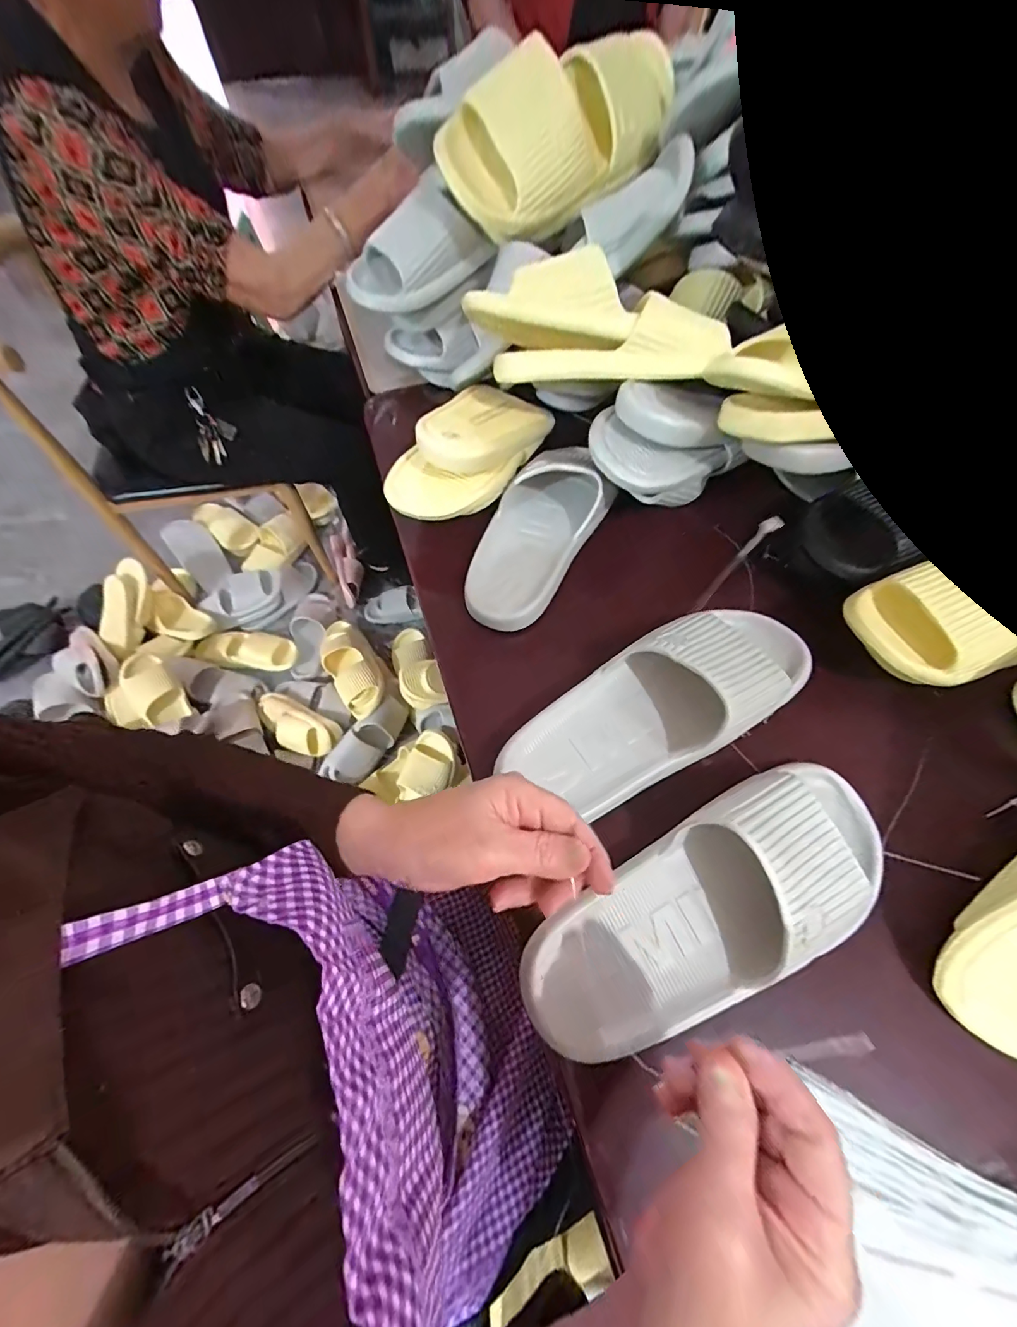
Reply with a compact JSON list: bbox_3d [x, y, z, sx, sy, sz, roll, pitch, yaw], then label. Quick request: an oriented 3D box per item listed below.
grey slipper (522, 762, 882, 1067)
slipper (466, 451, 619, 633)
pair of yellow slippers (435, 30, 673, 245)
[{"bbox_3d":[0.141,0.161,0.315,0.276,0.079,0.104,-30,67,-6],"label":"grey slipper"},{"bbox_3d":[0.023,-0.121,0.469,0.102,0.063,0.194,25,77,11],"label":"slipper"},{"bbox_3d":[0.053,-0.543,0.490,0.272,0.125,0.080,-37,33,-15],"label":"pair of yellow slippers"}]

